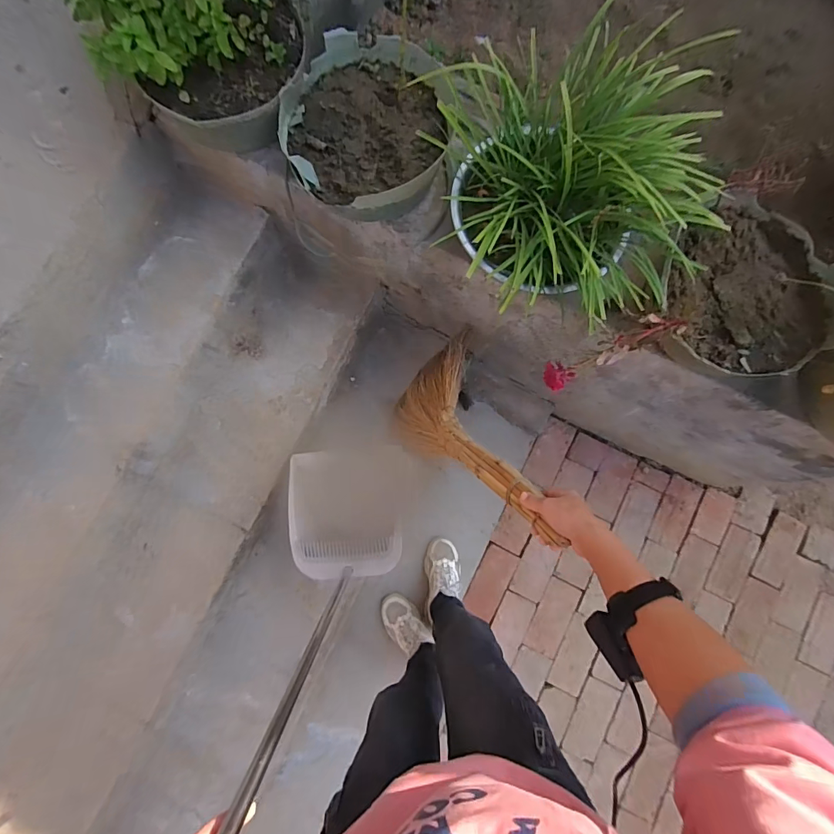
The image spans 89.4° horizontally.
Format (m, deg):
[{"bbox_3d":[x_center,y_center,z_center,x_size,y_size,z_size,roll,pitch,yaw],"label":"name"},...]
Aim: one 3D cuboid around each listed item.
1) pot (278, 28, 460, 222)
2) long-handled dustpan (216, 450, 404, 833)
[{"bbox_3d":[-0.093,-0.562,0.852,0.321,0.138,0.352,0,82,0],"label":"pot"},{"bbox_3d":[-0.165,0.255,0.692,0.245,0.634,0.240,-3,96,0],"label":"long-handled dustpan"}]

